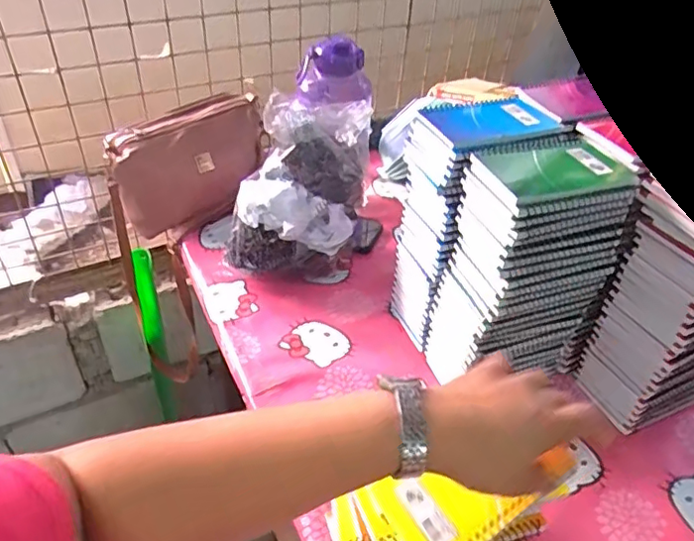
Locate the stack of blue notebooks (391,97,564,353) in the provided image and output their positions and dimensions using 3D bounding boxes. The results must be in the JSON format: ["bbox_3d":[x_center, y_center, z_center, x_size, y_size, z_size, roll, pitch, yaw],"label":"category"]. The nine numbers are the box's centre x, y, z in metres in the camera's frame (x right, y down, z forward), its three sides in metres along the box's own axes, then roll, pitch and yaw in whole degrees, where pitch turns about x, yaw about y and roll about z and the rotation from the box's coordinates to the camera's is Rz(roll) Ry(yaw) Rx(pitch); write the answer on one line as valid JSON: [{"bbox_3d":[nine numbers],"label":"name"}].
[{"bbox_3d":[0.140,-0.053,0.701,0.145,0.284,0.103,-19,45,-25],"label":"stack of blue notebooks"}]

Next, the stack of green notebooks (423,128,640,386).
[{"bbox_3d":[0.191,0.009,0.630,0.158,0.279,0.110,-13,43,-19],"label":"stack of green notebooks"}]

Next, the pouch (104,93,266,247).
[{"bbox_3d":[-0.241,-0.158,0.905,0.250,0.175,0.055,-23,28,-13],"label":"pouch"}]

